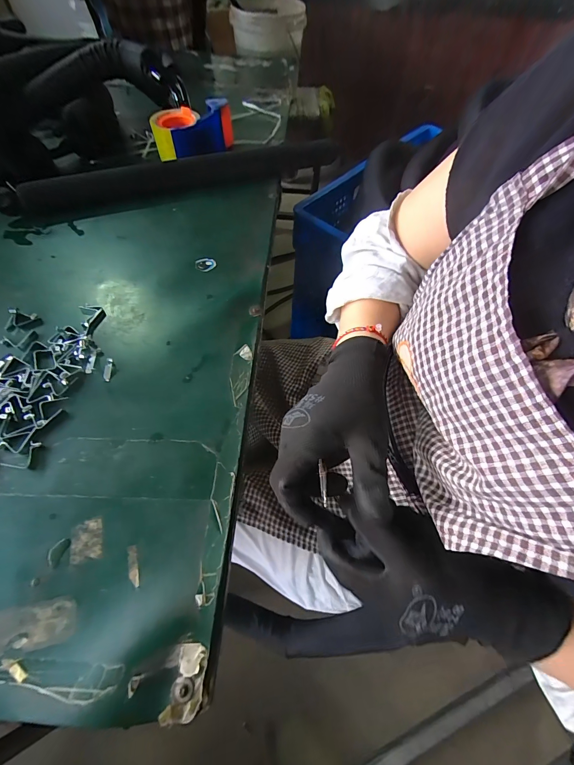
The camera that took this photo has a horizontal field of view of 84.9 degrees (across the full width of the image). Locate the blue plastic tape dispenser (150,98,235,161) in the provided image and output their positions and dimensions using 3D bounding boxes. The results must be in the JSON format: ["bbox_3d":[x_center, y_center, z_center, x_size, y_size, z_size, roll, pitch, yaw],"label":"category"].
[{"bbox_3d":[-0.184,-0.491,0.621,0.118,0.074,0.159,26,62,13],"label":"blue plastic tape dispenser"}]

